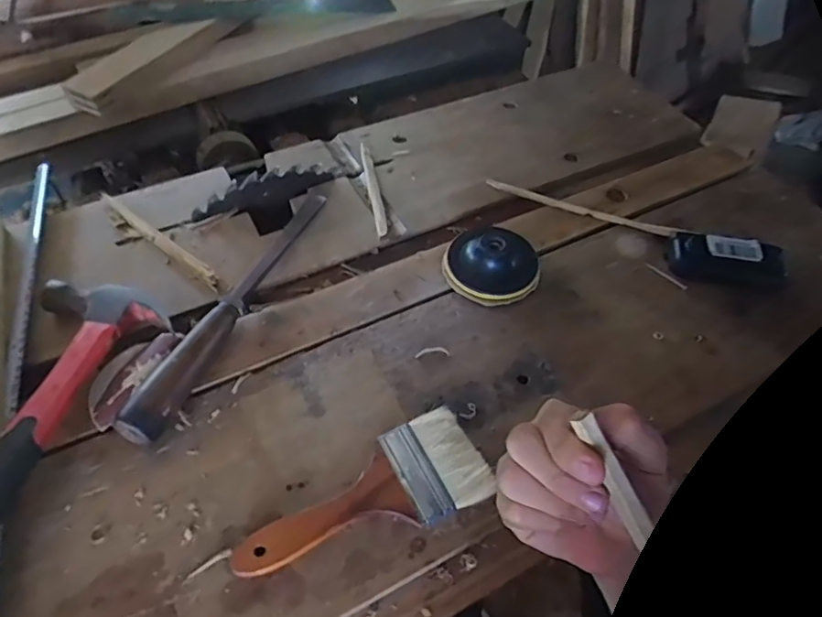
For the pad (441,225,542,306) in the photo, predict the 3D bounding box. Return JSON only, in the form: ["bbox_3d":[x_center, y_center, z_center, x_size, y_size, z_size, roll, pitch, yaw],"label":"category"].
[{"bbox_3d":[0.081,-0.052,0.539,0.090,0.032,0.094,18,54,11],"label":"pad"}]

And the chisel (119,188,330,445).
[{"bbox_3d":[-0.158,-0.018,0.506,0.050,0.038,0.306,18,54,12],"label":"chisel"}]

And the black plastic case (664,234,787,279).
[{"bbox_3d":[0.309,-0.047,0.543,0.103,0.028,0.048,17,54,11],"label":"black plastic case"}]

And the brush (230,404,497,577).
[{"bbox_3d":[-0.033,0.137,0.400,0.183,0.011,0.074,-23,57,-19],"label":"brush"}]

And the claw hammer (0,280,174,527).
[{"bbox_3d":[-0.271,0.098,0.385,0.110,0.065,0.324,3,52,0],"label":"claw hammer"}]

